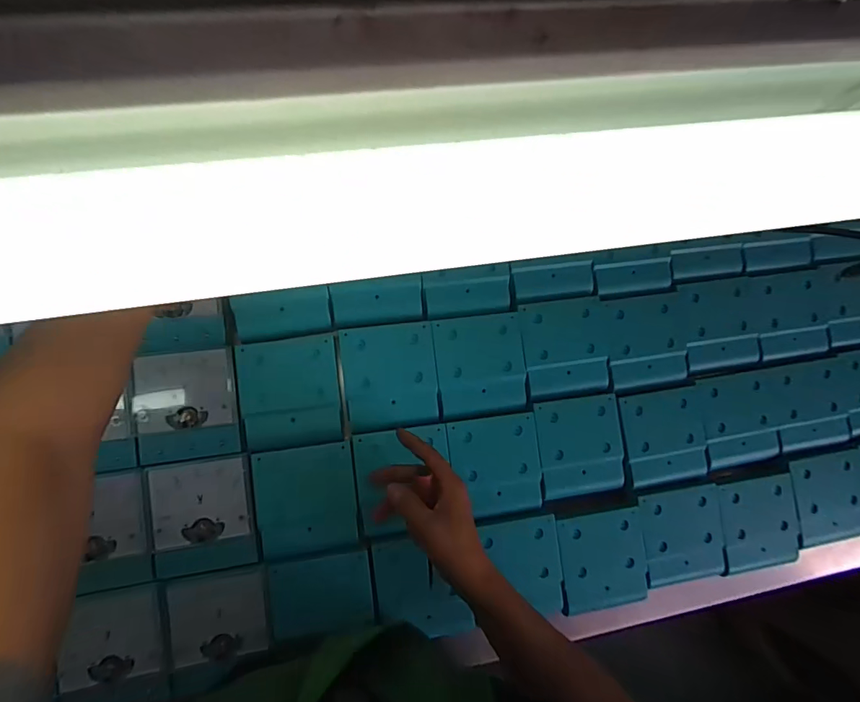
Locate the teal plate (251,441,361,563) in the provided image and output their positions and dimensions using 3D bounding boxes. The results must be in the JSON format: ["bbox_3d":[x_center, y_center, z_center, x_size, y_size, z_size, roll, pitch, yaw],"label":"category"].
[{"bbox_3d":[-0.127,0.155,0.484,0.098,0.004,0.109,-7,88,-8],"label":"teal plate"}]

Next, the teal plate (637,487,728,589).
[{"bbox_3d":[0.296,0.218,0.543,0.097,0.018,0.108,-7,88,-8],"label":"teal plate"}]

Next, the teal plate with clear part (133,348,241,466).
[{"bbox_3d":[-0.251,0.057,0.478,0.094,0.014,0.109,-6,87,-8],"label":"teal plate with clear part"}]

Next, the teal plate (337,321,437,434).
[{"bbox_3d":[-0.042,0.027,0.507,0.099,0.006,0.110,-7,88,-8],"label":"teal plate"}]

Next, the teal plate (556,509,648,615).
[{"bbox_3d":[0.198,0.238,0.528,0.101,0.010,0.105,-6,88,-8],"label":"teal plate"}]

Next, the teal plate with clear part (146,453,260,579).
[{"bbox_3d":[-0.230,0.166,0.472,0.099,0.008,0.109,-7,88,-8],"label":"teal plate with clear part"}]

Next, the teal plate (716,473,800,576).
[{"bbox_3d":[0.397,0.207,0.557,0.102,0.011,0.107,-8,88,-8],"label":"teal plate"}]

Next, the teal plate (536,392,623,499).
[{"bbox_3d":[0.173,0.109,0.531,0.098,0.004,0.106,-5,87,-8],"label":"teal plate"}]

